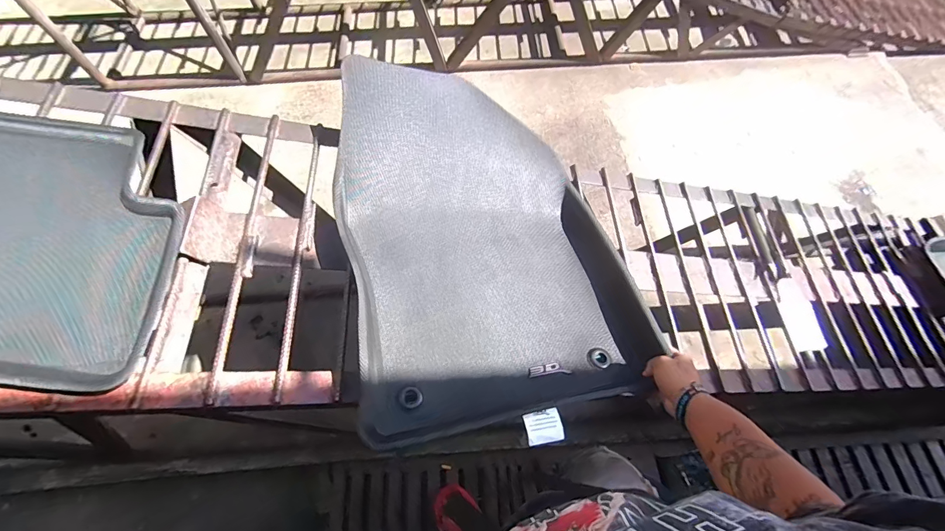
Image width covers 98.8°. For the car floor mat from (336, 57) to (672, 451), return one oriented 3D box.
[{"bbox_3d":[0.012,-0.075,0.798,0.505,0.102,0.689,-4,69,-22],"label":"car floor mat"}]

